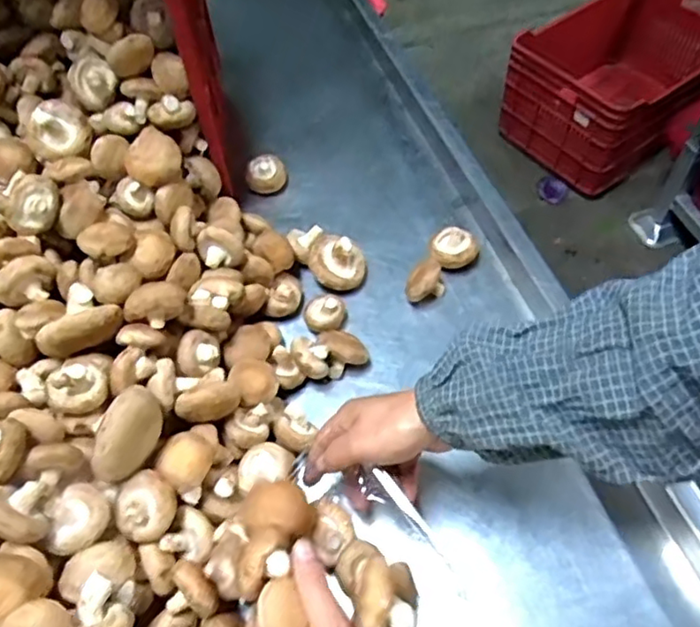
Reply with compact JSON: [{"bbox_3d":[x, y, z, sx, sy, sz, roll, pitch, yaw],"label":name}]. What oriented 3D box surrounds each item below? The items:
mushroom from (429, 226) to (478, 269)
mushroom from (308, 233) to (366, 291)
[{"bbox_3d":[0.114,-0.074,0.703,0.052,0.027,0.053,-2,56,3],"label":"mushroom"},{"bbox_3d":[-0.015,-0.061,0.691,0.059,0.048,0.062,-8,56,0],"label":"mushroom"}]

